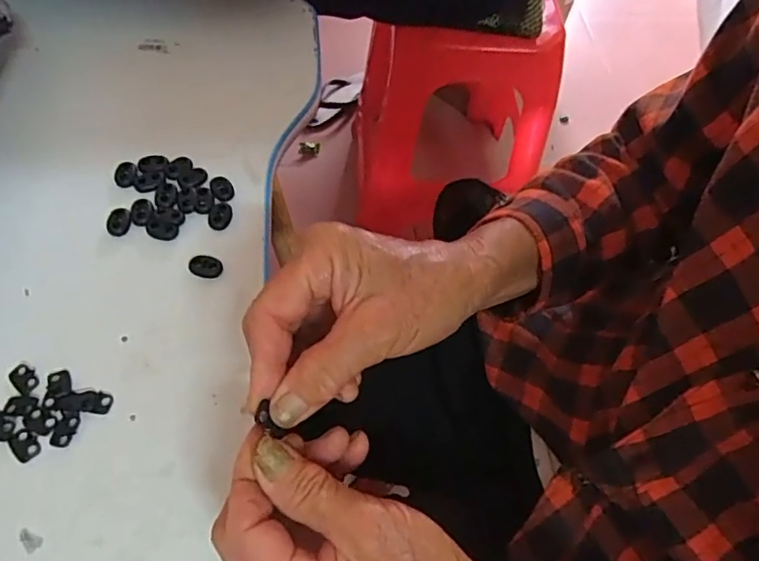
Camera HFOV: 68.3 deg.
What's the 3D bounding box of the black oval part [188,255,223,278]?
[{"bbox_3d":[-0.115,-0.010,0.371,0.022,0.005,0.016,10,58,2],"label":"black oval part"}]

